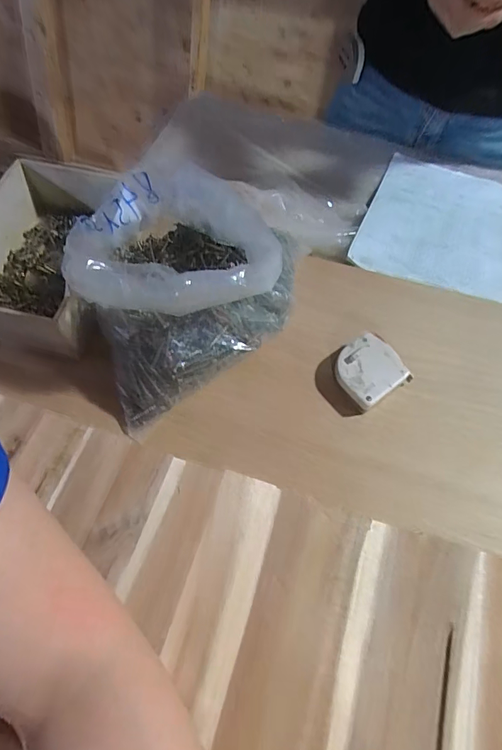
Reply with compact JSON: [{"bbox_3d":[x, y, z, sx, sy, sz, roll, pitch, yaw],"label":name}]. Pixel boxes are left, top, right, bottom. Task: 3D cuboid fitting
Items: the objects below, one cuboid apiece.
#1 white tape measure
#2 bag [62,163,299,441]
[{"bbox_3d":[0.114,-0.002,0.428,0.066,0.030,0.060,-32,67,-16],"label":"white tape measure"},{"bbox_3d":[-0.079,-0.092,0.411,0.191,0.134,0.200,-29,67,-15],"label":"bag"}]

